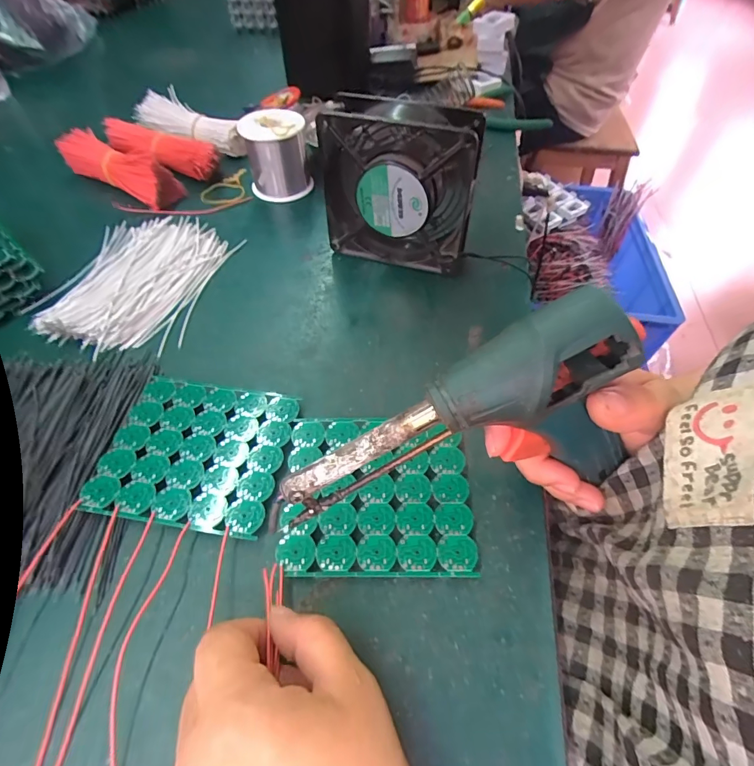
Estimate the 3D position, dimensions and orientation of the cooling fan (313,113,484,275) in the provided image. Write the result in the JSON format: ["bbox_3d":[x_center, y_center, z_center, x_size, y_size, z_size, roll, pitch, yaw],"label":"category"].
[{"bbox_3d":[0.018,-0.157,0.349,0.121,0.122,0.043,16,54,10],"label":"cooling fan"}]

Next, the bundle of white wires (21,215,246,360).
[{"bbox_3d":[-0.205,-0.094,0.360,0.125,0.014,0.158,9,53,5],"label":"bundle of white wires"}]

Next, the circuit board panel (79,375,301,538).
[{"bbox_3d":[-0.112,0.040,0.263,0.104,0.004,0.096,8,53,4],"label":"circuit board panel"}]

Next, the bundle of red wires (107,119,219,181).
[{"bbox_3d":[-0.240,-0.266,0.478,0.156,0.031,0.044,23,55,15],"label":"bundle of red wires"}]

